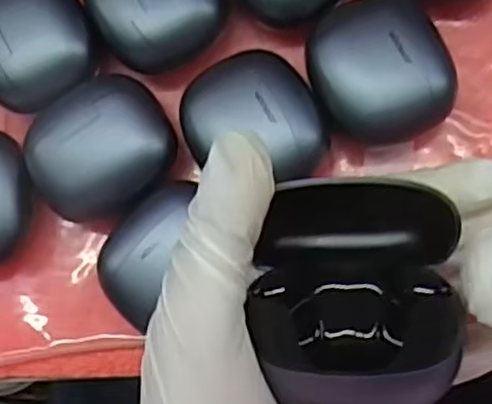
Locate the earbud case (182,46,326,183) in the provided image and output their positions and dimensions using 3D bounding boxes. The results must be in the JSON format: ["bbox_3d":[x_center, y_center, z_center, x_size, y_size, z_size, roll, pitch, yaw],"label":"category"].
[{"bbox_3d":[0.003,-0.029,0.277,0.049,0.031,0.051,-24,78,2],"label":"earbud case"}]

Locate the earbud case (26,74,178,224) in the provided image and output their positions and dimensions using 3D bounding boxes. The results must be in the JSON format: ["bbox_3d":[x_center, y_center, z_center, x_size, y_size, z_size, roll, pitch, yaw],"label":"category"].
[{"bbox_3d":[-0.056,-0.019,0.283,0.055,0.031,0.050,-37,78,0],"label":"earbud case"}]

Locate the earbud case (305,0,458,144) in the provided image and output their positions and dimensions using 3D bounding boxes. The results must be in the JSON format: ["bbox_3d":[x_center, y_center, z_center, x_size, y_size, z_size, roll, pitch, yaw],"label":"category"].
[{"bbox_3d":[0.052,-0.049,0.274,0.050,0.030,0.051,-16,79,4],"label":"earbud case"}]

